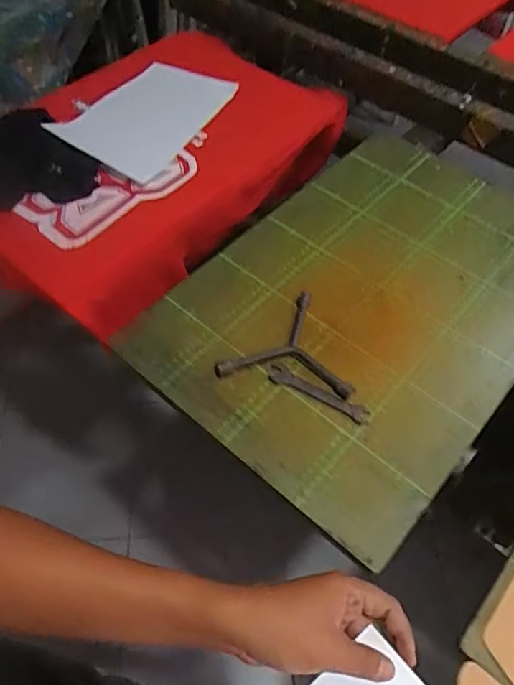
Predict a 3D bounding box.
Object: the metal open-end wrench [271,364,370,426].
[{"bbox_3d":[0.070,0.061,0.619,0.121,0.006,0.026,27,59,18],"label":"metal open-end wrench"}]

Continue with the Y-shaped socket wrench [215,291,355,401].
[{"bbox_3d":[0.040,-0.005,0.648,0.156,0.017,0.136,7,55,5],"label":"Y-shaped socket wrench"}]

